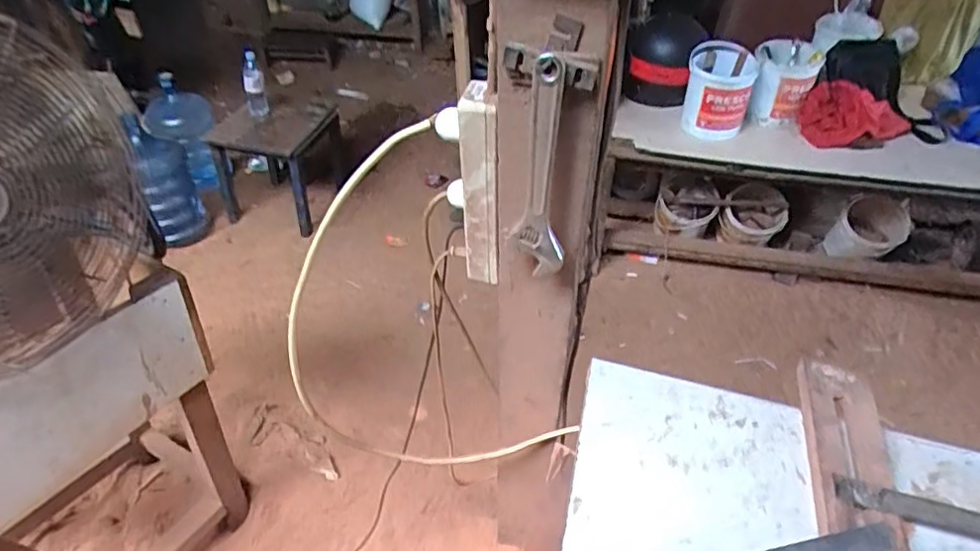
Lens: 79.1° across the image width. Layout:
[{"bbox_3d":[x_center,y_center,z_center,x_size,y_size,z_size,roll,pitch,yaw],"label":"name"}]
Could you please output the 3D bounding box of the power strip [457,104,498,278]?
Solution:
[{"bbox_3d":[-0.011,-0.080,0.647,0.041,0.241,0.034,0,45,0],"label":"power strip"}]

